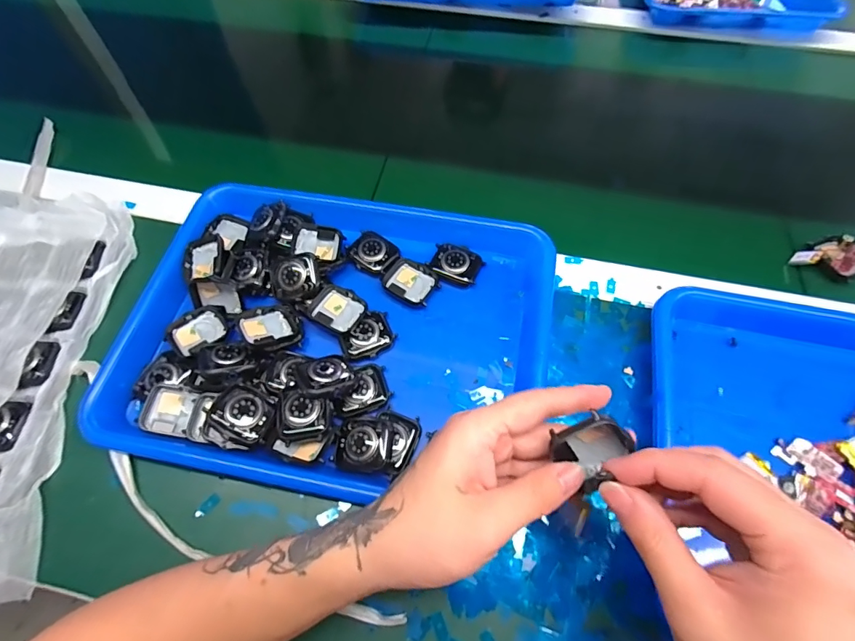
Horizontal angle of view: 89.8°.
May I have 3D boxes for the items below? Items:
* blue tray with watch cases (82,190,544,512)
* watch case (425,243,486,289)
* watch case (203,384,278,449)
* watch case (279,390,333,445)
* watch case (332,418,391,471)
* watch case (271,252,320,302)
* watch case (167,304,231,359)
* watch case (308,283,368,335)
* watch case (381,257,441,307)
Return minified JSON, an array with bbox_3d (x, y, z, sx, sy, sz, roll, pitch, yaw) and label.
[{"bbox_3d":[-0.069,0.006,0.353,0.325,0.036,0.250,10,64,6],"label":"blue tray with watch cases"},{"bbox_3d":[0.025,-0.051,0.387,0.045,0.012,0.037,25,66,13],"label":"watch case"},{"bbox_3d":[-0.135,0.070,0.308,0.044,0.016,0.043,18,65,10],"label":"watch case"},{"bbox_3d":[-0.088,0.068,0.309,0.036,0.017,0.035,-7,63,-2],"label":"watch case"},{"bbox_3d":[-0.048,0.089,0.311,0.042,0.009,0.036,3,63,3],"label":"watch case"},{"bbox_3d":[-0.113,-0.039,0.365,0.039,0.017,0.042,-12,63,-4],"label":"watch case"},{"bbox_3d":[-0.191,0.007,0.361,0.033,0.012,0.048,41,71,19],"label":"watch case"},{"bbox_3d":[-0.074,-0.009,0.361,0.044,0.009,0.036,23,66,13],"label":"watch case"},{"bbox_3d":[-0.015,-0.033,0.379,0.044,0.007,0.036,32,68,16],"label":"watch case"}]

